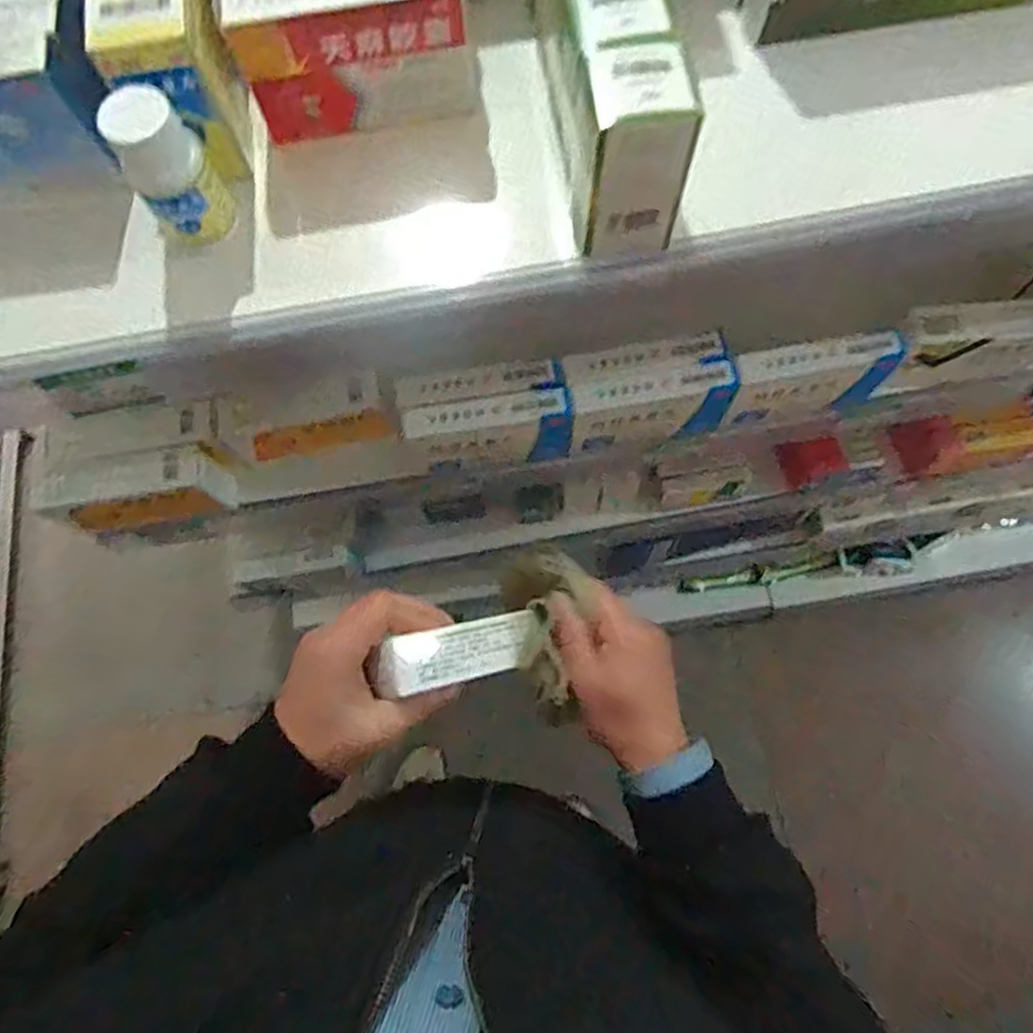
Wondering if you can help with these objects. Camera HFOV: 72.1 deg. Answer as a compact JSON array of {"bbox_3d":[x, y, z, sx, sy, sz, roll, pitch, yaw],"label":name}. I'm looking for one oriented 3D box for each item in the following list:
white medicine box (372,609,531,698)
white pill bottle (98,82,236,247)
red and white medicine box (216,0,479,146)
[{"bbox_3d":[-0.035,0.085,0.442,0.101,0.022,0.032,-9,67,-34],"label":"white medicine box"},{"bbox_3d":[-0.189,-0.188,0.389,0.045,0.078,0.045,-1,70,1],"label":"white pill bottle"},{"bbox_3d":[-0.093,-0.275,0.417,0.134,0.078,0.047,-11,70,-2],"label":"red and white medicine box"}]

